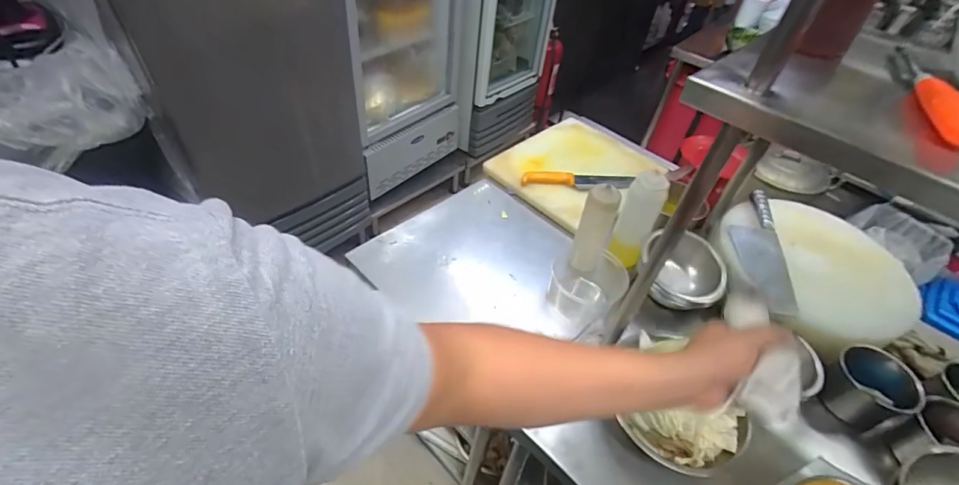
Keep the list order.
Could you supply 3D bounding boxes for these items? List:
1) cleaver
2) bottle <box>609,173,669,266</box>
[{"bbox_3d":[0.546,0.005,0.853,0.077,0.032,0.262,-9,58,28],"label":"cleaver"},{"bbox_3d":[0.311,-0.048,0.854,0.069,0.205,0.069,26,48,18],"label":"bottle"}]

